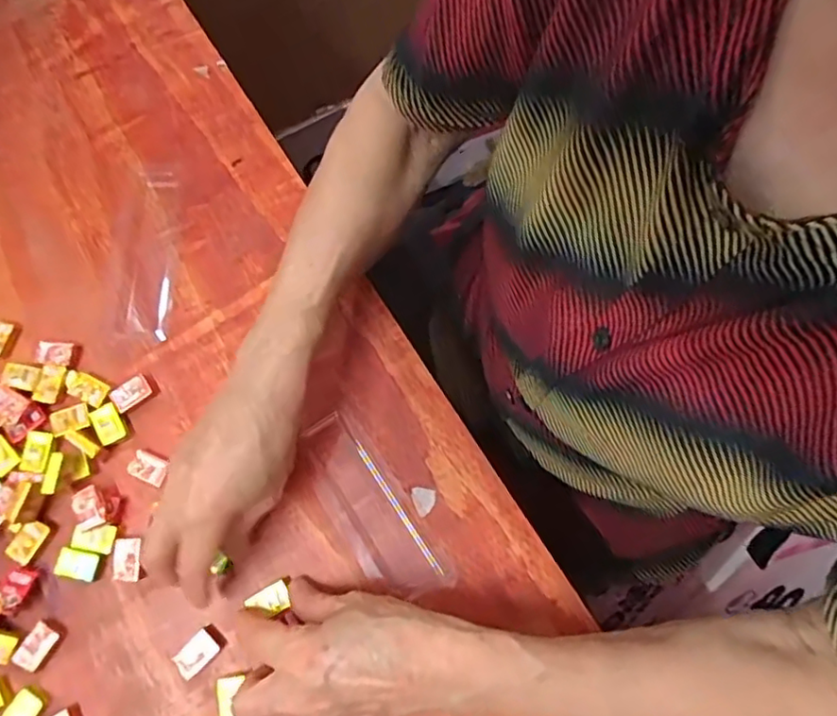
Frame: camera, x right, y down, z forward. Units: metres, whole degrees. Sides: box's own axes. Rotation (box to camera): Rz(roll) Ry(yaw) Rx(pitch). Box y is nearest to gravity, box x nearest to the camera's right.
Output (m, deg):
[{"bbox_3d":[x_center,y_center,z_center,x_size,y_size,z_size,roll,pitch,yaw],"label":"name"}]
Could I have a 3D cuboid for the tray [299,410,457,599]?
[{"bbox_3d":[-0.031,0.095,0.377,0.048,0.008,0.125,-32,76,-7],"label":"tray"}]

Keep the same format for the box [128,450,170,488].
[{"bbox_3d":[-0.174,0.071,0.383,0.024,0.011,0.017,21,76,7],"label":"box"}]

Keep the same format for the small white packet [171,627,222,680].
[{"bbox_3d":[-0.133,0.176,0.353,0.019,0.013,0.025,44,80,12],"label":"small white packet"}]

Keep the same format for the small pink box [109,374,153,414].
[{"bbox_3d":[-0.193,0.023,0.398,0.024,0.006,0.017,-38,77,-9],"label":"small pink box"}]

